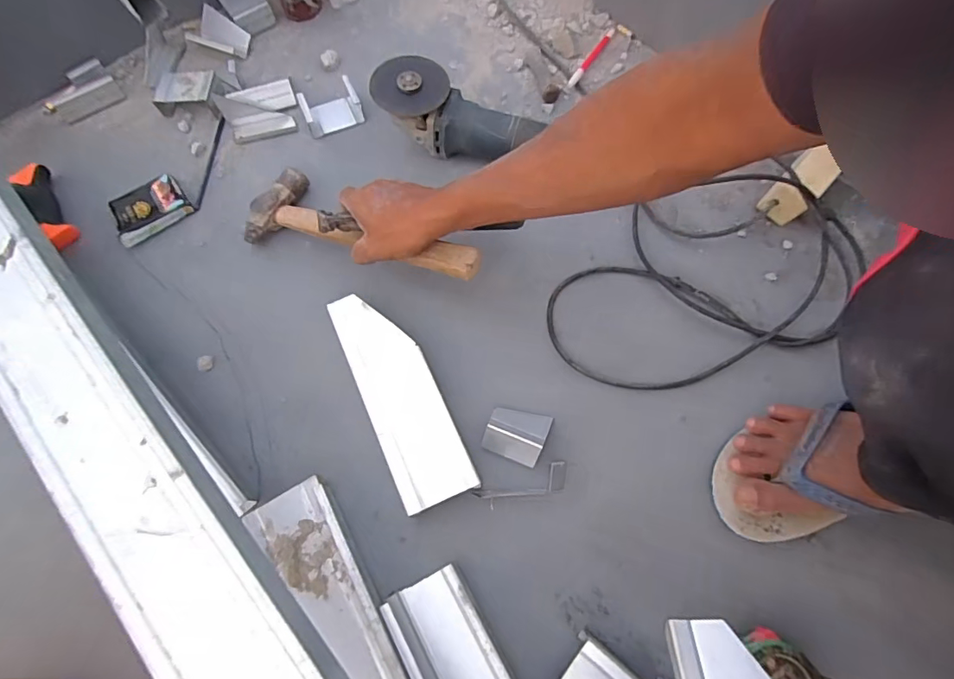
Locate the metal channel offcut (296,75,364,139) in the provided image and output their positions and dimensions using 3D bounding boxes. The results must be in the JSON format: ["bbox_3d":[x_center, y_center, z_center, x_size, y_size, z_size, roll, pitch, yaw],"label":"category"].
[{"bbox_3d":[-0.196,-0.312,0.664,0.073,0.033,0.056,-22,70,-9],"label":"metal channel offcut"}]

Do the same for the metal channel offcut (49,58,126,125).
[{"bbox_3d":[-0.539,-0.338,0.672,0.085,0.024,0.060,-40,74,-15],"label":"metal channel offcut"}]

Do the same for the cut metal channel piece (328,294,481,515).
[{"bbox_3d":[-0.081,0.057,0.518,0.073,0.038,0.237,-23,70,-9],"label":"cut metal channel piece"}]

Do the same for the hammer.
[{"bbox_3d":[-0.135,-0.131,0.546,0.308,0.039,0.096,17,68,24],"label":"hammer"}]

